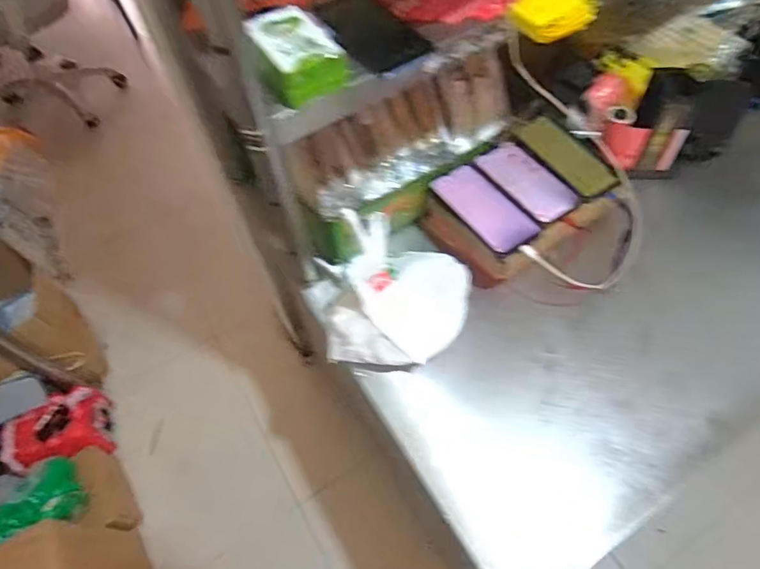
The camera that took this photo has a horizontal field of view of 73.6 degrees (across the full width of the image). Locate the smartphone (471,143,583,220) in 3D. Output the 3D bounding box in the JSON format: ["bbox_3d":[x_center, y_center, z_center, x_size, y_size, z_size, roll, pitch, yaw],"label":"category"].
[{"bbox_3d":[0.205,-0.147,0.709,0.069,0.015,0.145,-34,61,-17],"label":"smartphone"}]

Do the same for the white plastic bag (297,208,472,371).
[{"bbox_3d":[0.011,0.009,0.643,0.195,0.132,0.157,7,57,8],"label":"white plastic bag"}]

